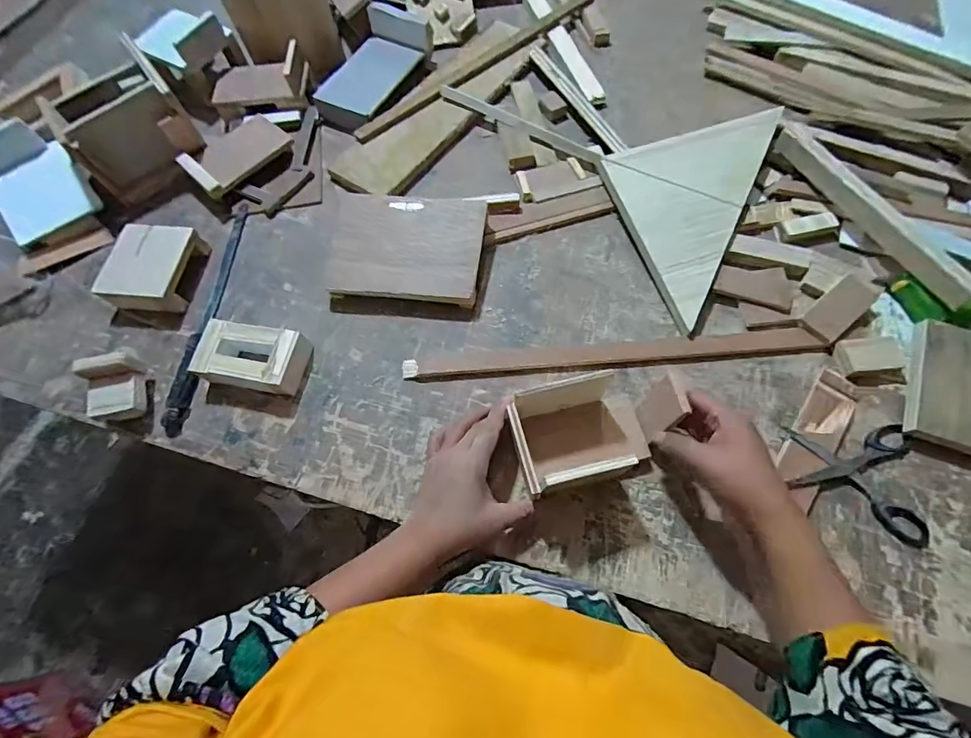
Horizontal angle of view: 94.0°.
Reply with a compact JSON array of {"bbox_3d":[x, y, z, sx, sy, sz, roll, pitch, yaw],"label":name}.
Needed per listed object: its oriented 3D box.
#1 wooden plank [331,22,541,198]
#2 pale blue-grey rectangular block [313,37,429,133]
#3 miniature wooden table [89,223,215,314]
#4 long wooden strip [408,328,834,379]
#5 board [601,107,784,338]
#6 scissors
[{"bbox_3d":[-0.061,-0.379,0.647,0.100,0.011,0.370,34,73,15],"label":"wooden plank"},{"bbox_3d":[-0.168,-0.416,0.661,0.103,0.031,0.165,28,72,13],"label":"pale blue-grey rectangular block"},{"bbox_3d":[-0.400,-0.120,0.542,0.107,0.041,0.104,6,68,5],"label":"miniature wooden table"},{"bbox_3d":[0.137,-0.016,0.499,0.446,0.010,0.030,-5,68,1],"label":"long wooden strip"},{"bbox_3d":[0.229,-0.210,0.556,0.168,0.016,0.306,23,76,15],"label":"board"},{"bbox_3d":[0.354,0.100,0.433,0.123,0.019,0.112,7,68,6],"label":"scissors"}]

